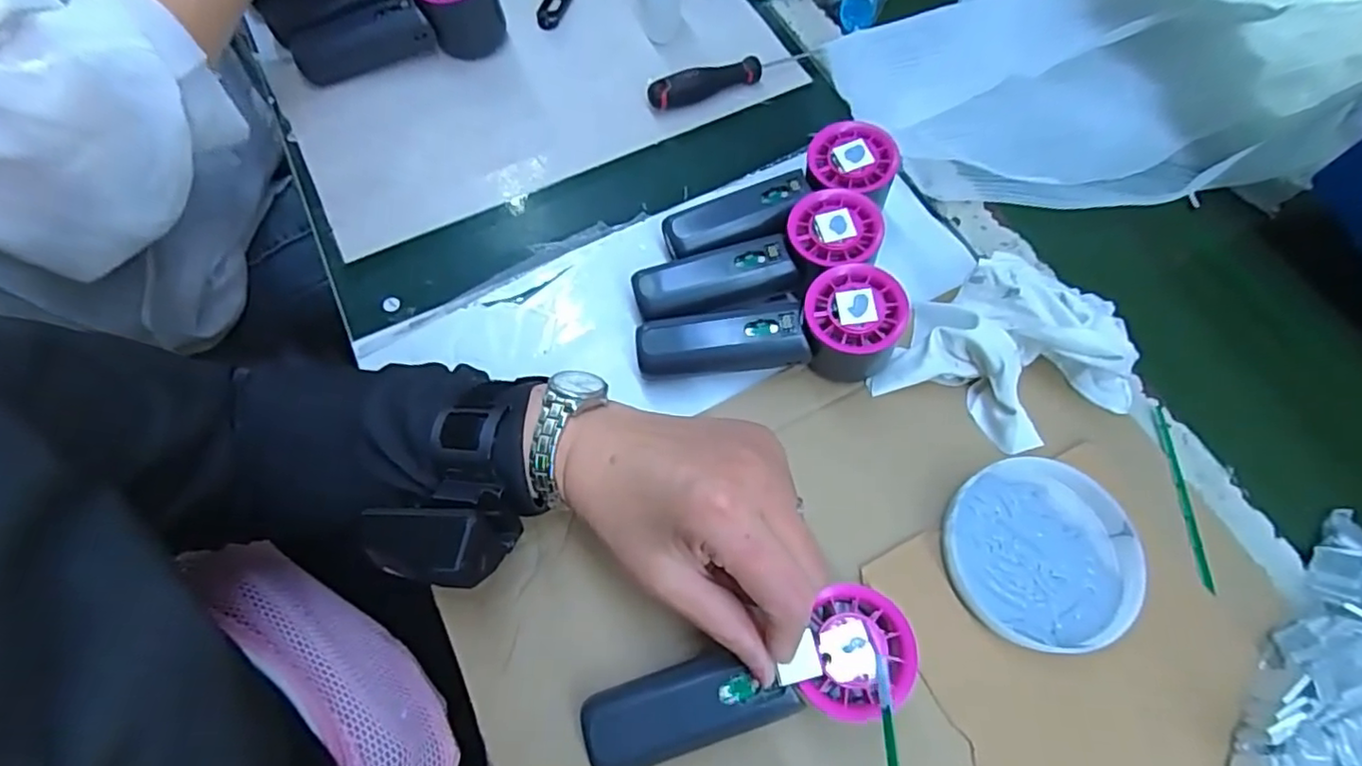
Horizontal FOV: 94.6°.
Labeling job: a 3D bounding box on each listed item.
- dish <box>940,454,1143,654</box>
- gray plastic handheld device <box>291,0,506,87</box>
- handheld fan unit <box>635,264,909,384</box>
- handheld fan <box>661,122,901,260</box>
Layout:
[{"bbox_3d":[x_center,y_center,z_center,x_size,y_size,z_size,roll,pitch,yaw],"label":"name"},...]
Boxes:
[{"bbox_3d":[0.195,0.093,0.344,0.103,0.017,0.097,-4,66,-4],"label":"dish"},{"bbox_3d":[-0.218,-0.277,0.478,0.155,0.059,0.048,-12,67,-7],"label":"gray plastic handheld device"},{"bbox_3d":[0.053,-0.027,0.383,0.153,0.050,0.052,-8,66,8],"label":"handheld fan unit"},{"bbox_3d":[0.067,-0.117,0.425,0.159,0.051,0.054,-24,68,2],"label":"handheld fan"}]

